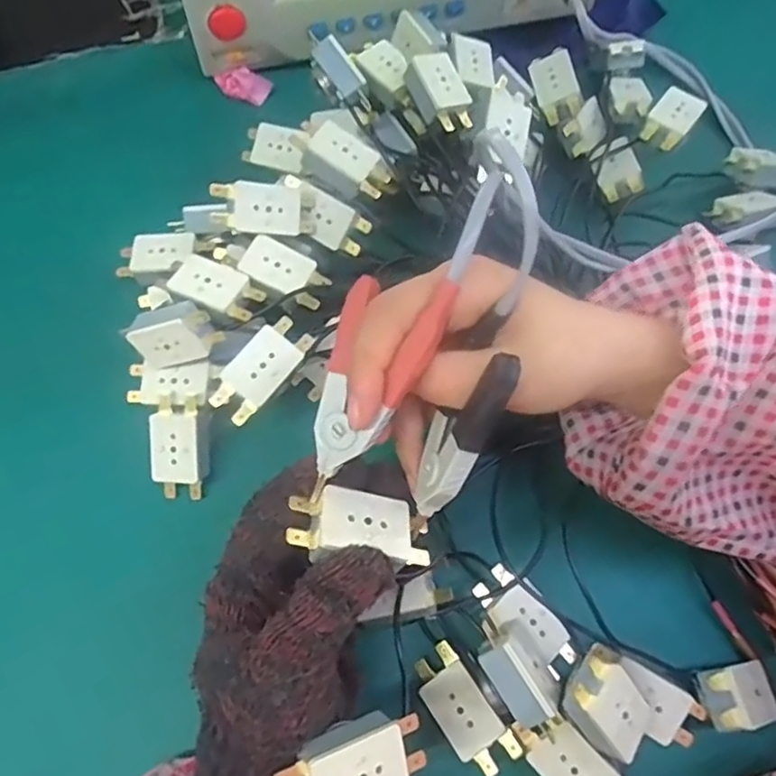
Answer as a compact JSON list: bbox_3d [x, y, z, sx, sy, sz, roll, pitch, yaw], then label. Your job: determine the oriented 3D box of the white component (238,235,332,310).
[{"bbox_3d":[-0.057,-0.066,0.366,0.047,0.013,0.026,26,71,8],"label":"white component"}]

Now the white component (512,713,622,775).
[{"bbox_3d":[0.088,0.178,0.298,0.027,0.013,0.053,-43,77,-13],"label":"white component"}]

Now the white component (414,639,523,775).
[{"bbox_3d":[0.036,0.155,0.308,0.025,0.016,0.058,-34,75,-10],"label":"white component"}]

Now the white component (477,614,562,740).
[{"bbox_3d":[0.062,0.133,0.298,0.018,0.032,0.058,-39,74,16],"label":"white component"}]

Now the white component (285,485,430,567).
[{"bbox_3d":[-0.009,0.057,0.262,0.054,0.012,0.028,13,46,-22],"label":"white component"}]

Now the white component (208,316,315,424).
[{"bbox_3d":[-0.067,-0.010,0.341,0.026,0.011,0.059,41,80,-8],"label":"white component"}]

